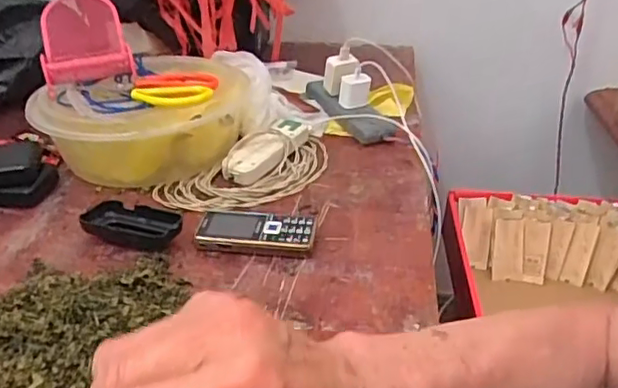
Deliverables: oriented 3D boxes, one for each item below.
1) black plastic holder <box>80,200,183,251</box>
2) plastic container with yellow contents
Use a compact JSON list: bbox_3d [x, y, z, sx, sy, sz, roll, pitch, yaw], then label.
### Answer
[{"bbox_3d":[-0.194,0.035,0.650,0.115,0.023,0.059,9,31,14],"label":"black plastic holder"},{"bbox_3d":[-0.223,-0.099,0.797,0.269,0.105,0.229,-2,30,-3],"label":"plastic container with yellow contents"}]

